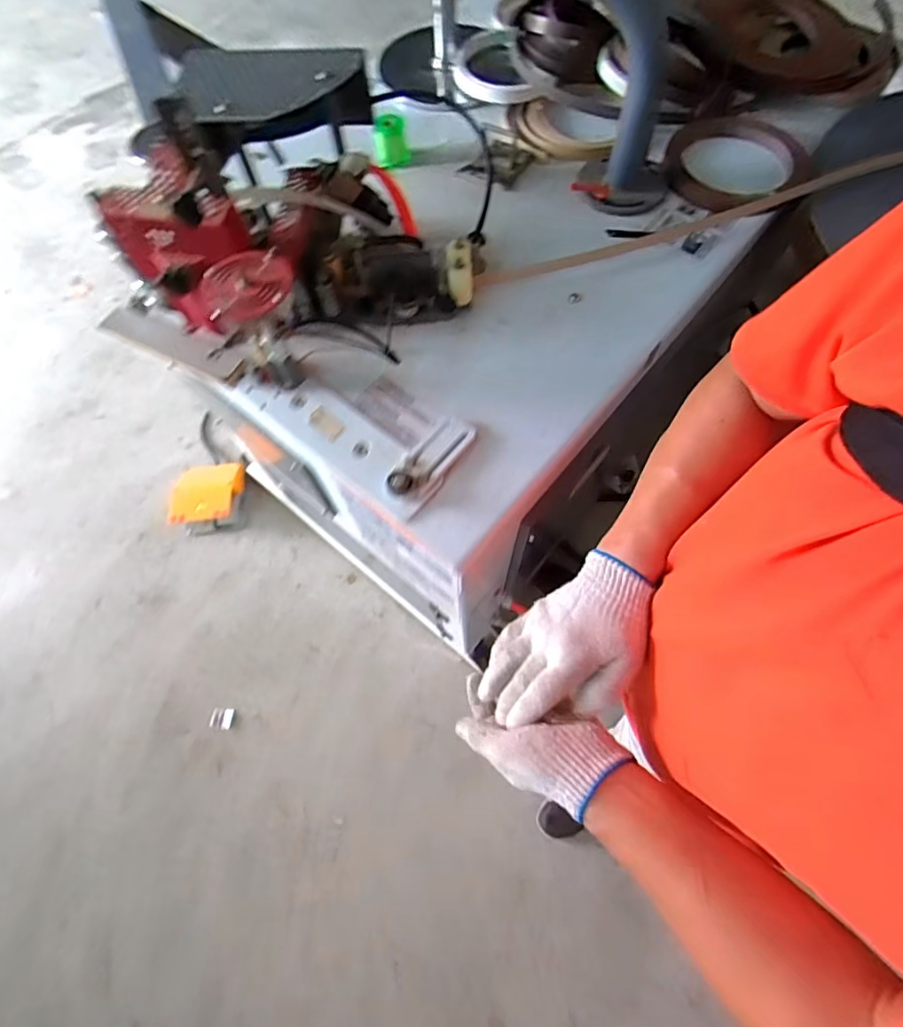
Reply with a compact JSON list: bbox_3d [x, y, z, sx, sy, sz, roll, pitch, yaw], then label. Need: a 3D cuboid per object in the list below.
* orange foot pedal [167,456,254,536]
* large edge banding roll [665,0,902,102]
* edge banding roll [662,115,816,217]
[{"bbox_3d":[-0.728,-0.061,1.567,0.196,0.138,0.214,-7,67,-2],"label":"orange foot pedal"},{"bbox_3d":[0.656,-0.995,1.030,0.409,0.051,0.423,0,67,1],"label":"large edge banding roll"},{"bbox_3d":[0.507,-0.621,0.909,0.242,0.034,0.252,-1,67,2],"label":"edge banding roll"}]

